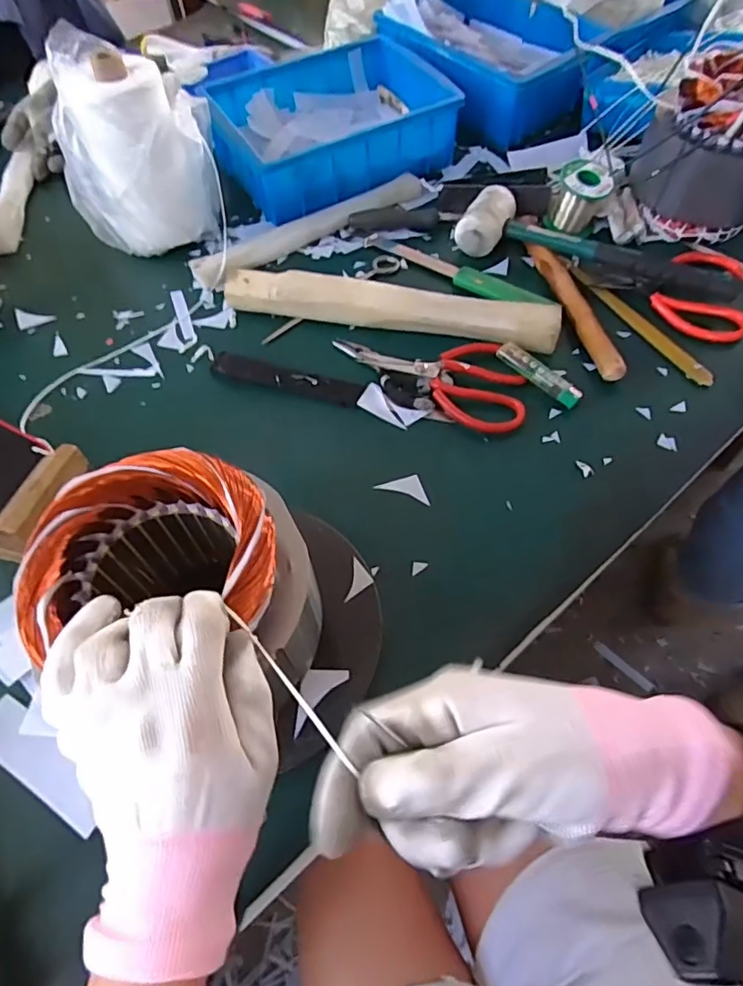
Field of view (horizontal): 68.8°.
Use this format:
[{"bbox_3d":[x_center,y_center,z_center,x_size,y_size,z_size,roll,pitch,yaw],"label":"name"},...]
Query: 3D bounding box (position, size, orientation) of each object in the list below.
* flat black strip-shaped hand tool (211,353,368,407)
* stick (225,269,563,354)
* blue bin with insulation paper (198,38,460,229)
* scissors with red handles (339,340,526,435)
[{"bbox_3d":[-0.083,-0.108,0.516,0.155,0.008,0.028,16,61,11],"label":"flat black strip-shaped hand tool"},{"bbox_3d":[0.015,-0.185,0.538,0.331,0.031,0.037,10,60,8],"label":"stick"},{"bbox_3d":[-0.049,-0.462,0.679,0.263,0.077,0.199,-25,61,-13],"label":"blue bin with insulation paper"},{"bbox_3d":[0.061,-0.123,0.517,0.191,0.022,0.079,32,65,19],"label":"scissors with red handles"}]

